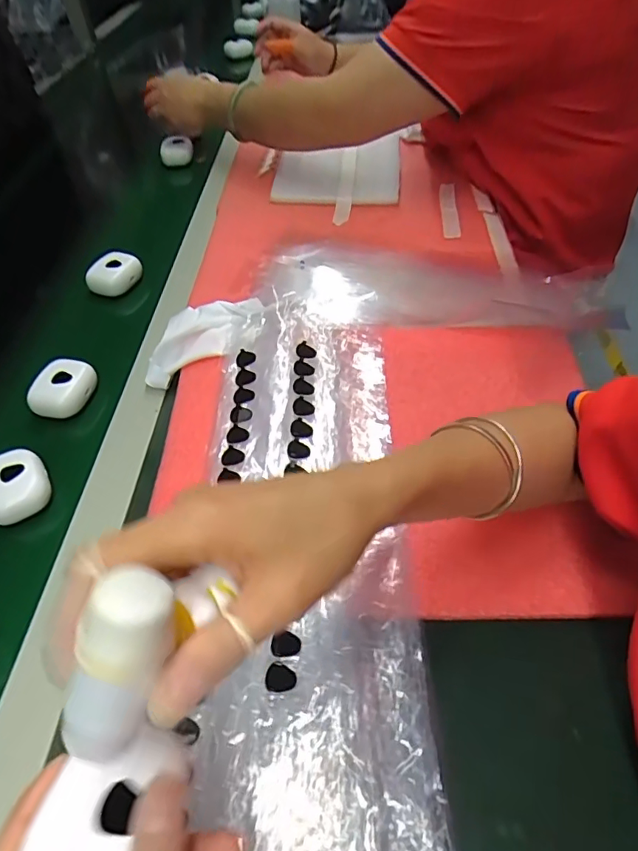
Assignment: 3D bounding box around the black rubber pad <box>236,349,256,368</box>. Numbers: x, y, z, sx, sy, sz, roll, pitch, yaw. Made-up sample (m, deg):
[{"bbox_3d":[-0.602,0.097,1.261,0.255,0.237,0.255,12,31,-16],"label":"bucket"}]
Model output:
[{"bbox_3d":[-0.062,-0.057,0.444,0.016,0.006,0.015,-11,50,-5],"label":"black rubber pad"}]

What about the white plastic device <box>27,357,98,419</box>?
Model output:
[{"bbox_3d":[-0.230,-0.034,0.465,0.044,0.024,0.055,14,52,15],"label":"white plastic device"}]

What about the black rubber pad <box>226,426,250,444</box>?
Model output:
[{"bbox_3d":[-0.063,0.007,0.400,0.017,0.004,0.015,-5,49,-1],"label":"black rubber pad"}]

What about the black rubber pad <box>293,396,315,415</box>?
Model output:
[{"bbox_3d":[-0.012,-0.015,0.415,0.017,0.006,0.016,-6,49,-2],"label":"black rubber pad"}]

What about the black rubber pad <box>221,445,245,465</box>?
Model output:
[{"bbox_3d":[-0.065,0.023,0.389,0.017,0.004,0.016,24,55,22],"label":"black rubber pad"}]

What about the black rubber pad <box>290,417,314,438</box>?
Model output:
[{"bbox_3d":[-0.014,0.002,0.404,0.017,0.004,0.016,-4,49,0],"label":"black rubber pad"}]

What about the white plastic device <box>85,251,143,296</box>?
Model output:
[{"bbox_3d":[-0.222,-0.166,0.565,0.042,0.020,0.053,18,53,18],"label":"white plastic device"}]

